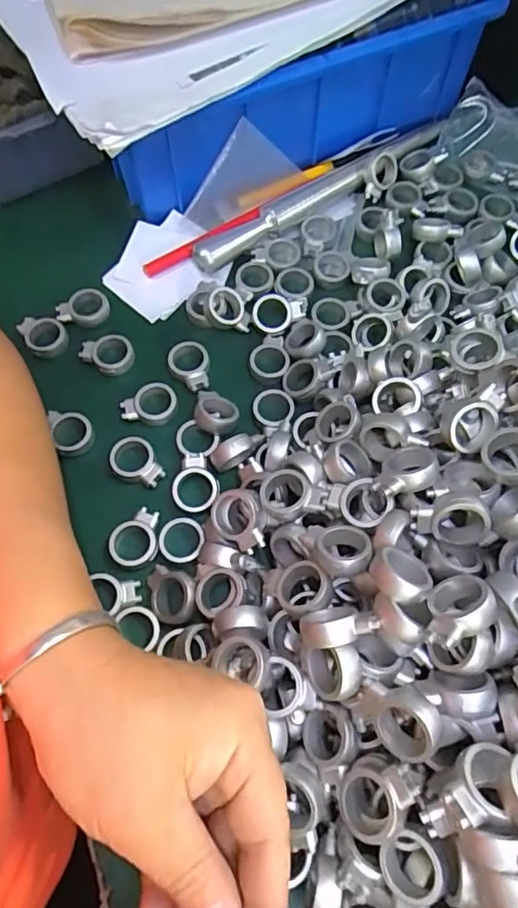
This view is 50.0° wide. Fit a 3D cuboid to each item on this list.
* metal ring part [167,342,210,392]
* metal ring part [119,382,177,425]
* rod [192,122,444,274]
[{"bbox_3d":[-0.044,-0.055,0.353,0.026,0.008,0.034,-17,67,-5],"label":"metal ring part"},{"bbox_3d":[-0.068,-0.031,0.343,0.034,0.006,0.025,-11,67,-3],"label":"metal ring part"},{"bbox_3d":[0.050,-0.194,0.405,0.228,0.016,0.018,-34,70,-12],"label":"rod"}]

